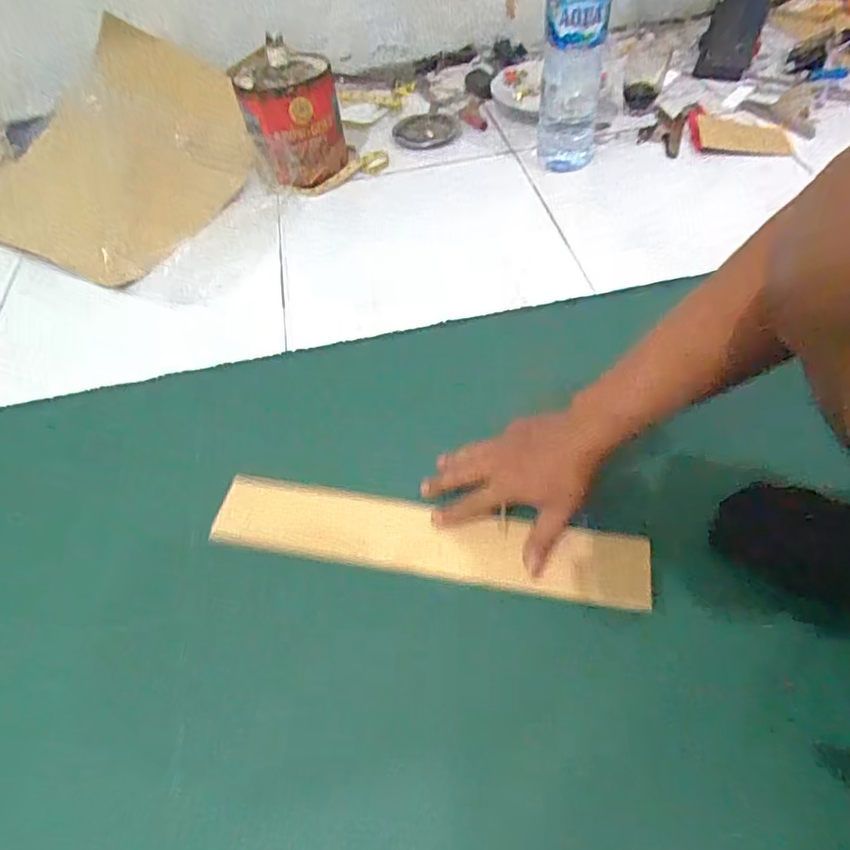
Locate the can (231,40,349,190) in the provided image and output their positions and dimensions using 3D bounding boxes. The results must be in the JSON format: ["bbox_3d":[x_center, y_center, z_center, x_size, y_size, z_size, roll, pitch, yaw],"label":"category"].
[{"bbox_3d":[-0.202,-0.469,0.857,0.140,0.168,0.131,-11,53,-3],"label":"can"}]

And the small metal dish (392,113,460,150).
[{"bbox_3d":[-0.004,-0.519,0.978,0.134,0.013,0.115,-40,60,-22],"label":"small metal dish"}]

